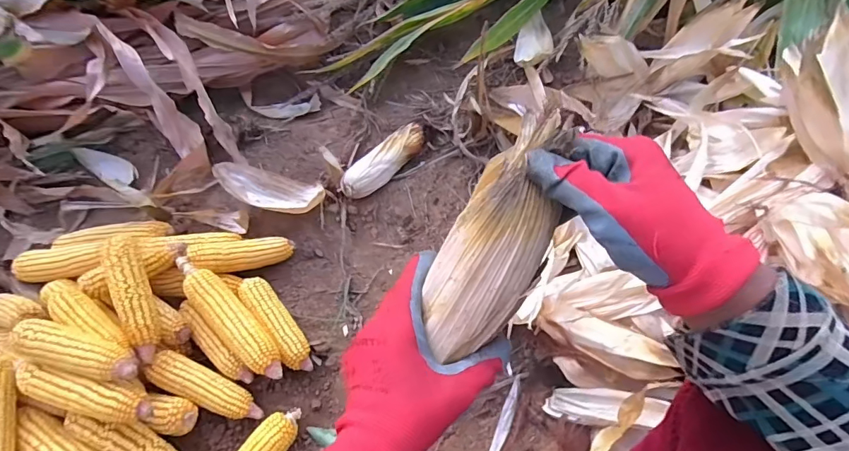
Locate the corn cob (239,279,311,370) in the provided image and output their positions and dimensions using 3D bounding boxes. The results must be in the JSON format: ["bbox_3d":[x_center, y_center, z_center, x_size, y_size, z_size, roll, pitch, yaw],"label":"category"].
[{"bbox_3d":[-0.246,0.160,0.728,0.050,0.043,0.181,-34,67,-15],"label":"corn cob"}]

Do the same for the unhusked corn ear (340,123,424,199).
[{"bbox_3d":[-0.078,-0.129,0.897,0.069,0.057,0.217,39,70,19],"label":"unhusked corn ear"}]

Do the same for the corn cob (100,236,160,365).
[{"bbox_3d":[-0.449,0.112,0.685,0.048,0.050,0.201,-19,82,-8],"label":"corn cob"}]

